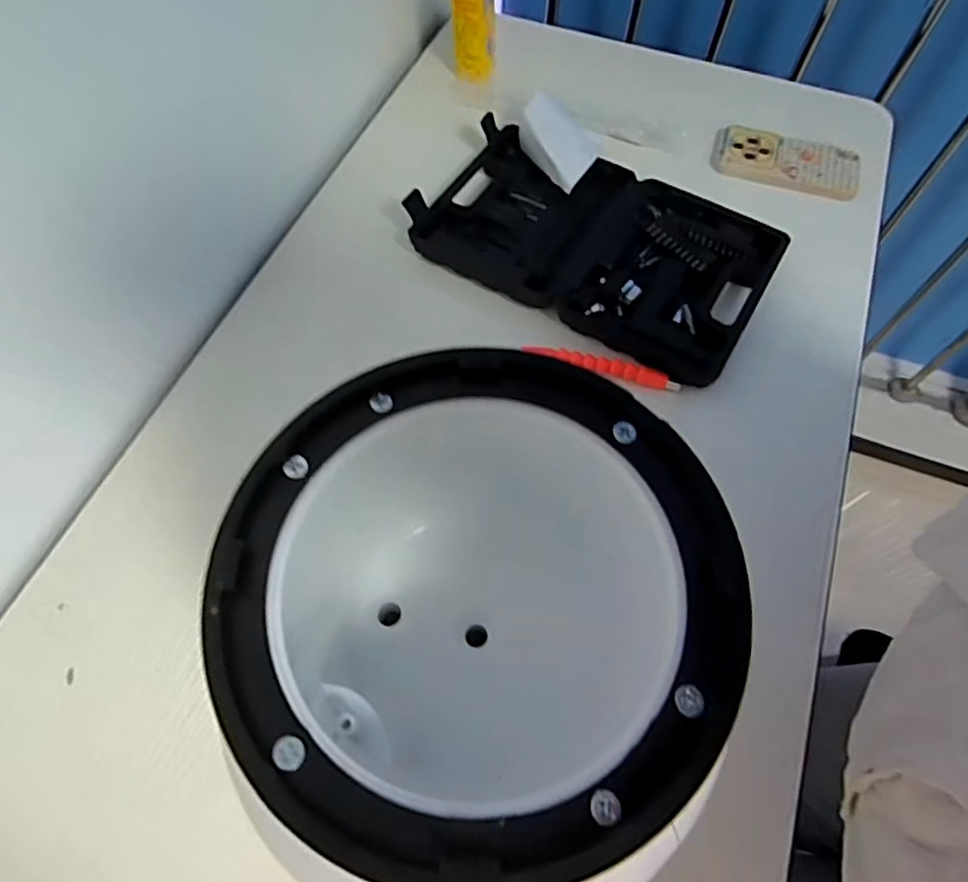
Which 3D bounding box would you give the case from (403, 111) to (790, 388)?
[{"bbox_3d":[0.110,-0.206,0.623,0.337,0.035,0.205,28,65,12],"label":"case"}]

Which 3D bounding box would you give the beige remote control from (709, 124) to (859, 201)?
[{"bbox_3d":[0.345,-0.322,0.698,0.160,0.031,0.060,16,63,6],"label":"beige remote control"}]

